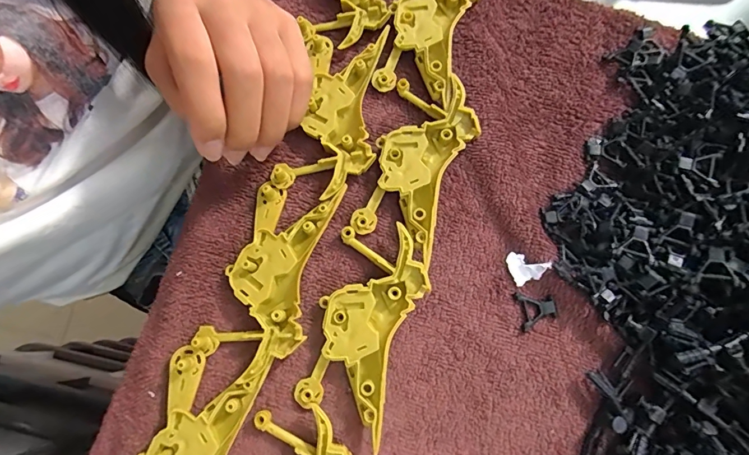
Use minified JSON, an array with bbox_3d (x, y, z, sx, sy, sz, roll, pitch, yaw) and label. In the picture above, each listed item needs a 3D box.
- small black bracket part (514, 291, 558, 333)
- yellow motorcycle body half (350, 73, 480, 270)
[{"bbox_3d":[0.086,0.042,0.207,0.020,0.004,0.020,-11,79,-1],"label":"small black bracket part"},{"bbox_3d":[0.023,-0.035,0.220,0.047,0.010,0.099,19,80,5],"label":"yellow motorcycle body half"}]

